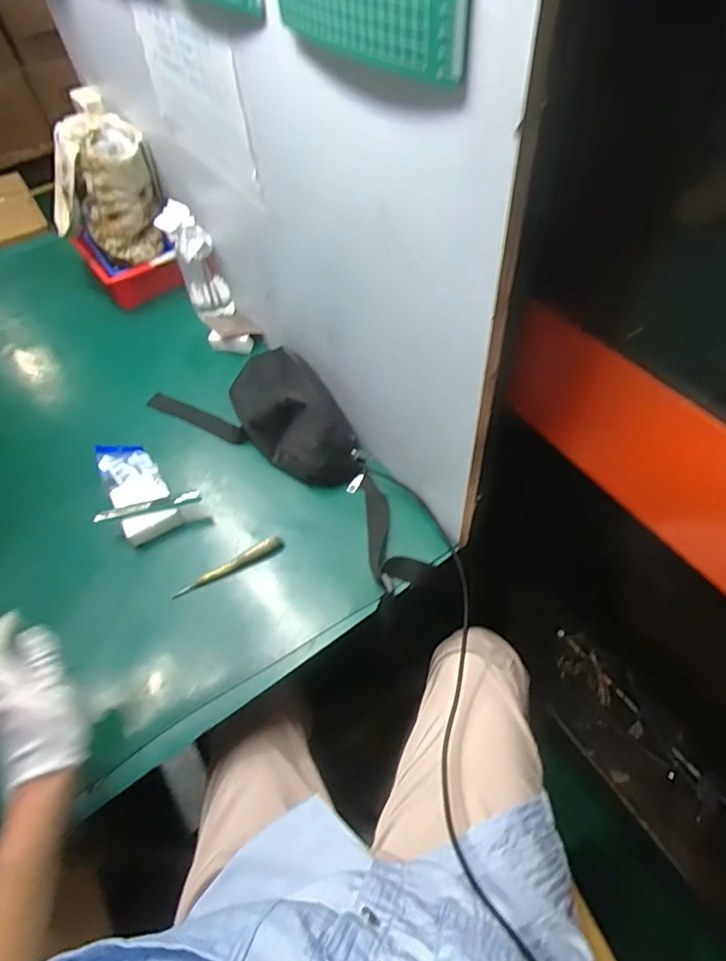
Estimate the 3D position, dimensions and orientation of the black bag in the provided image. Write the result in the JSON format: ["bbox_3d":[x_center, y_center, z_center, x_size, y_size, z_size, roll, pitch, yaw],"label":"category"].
[{"bbox_3d":[-0.062,-0.052,0.755,0.462,0.091,0.163,36,65,26],"label":"black bag"}]

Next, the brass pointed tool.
[{"bbox_3d":[-0.173,0.115,0.694,0.151,0.022,0.018,-28,57,-14],"label":"brass pointed tool"}]

